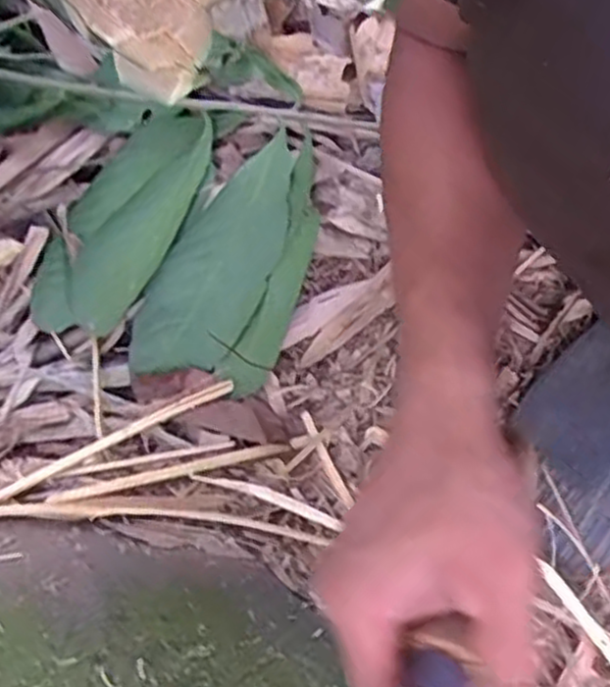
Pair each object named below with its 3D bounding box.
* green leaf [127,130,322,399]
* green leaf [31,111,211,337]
[{"bbox_3d":[-0.048,-0.058,0.558,0.098,0.017,0.184,22,89,-1],"label":"green leaf"},{"bbox_3d":[-0.127,-0.088,0.555,0.077,0.013,0.177,22,80,8],"label":"green leaf"}]

